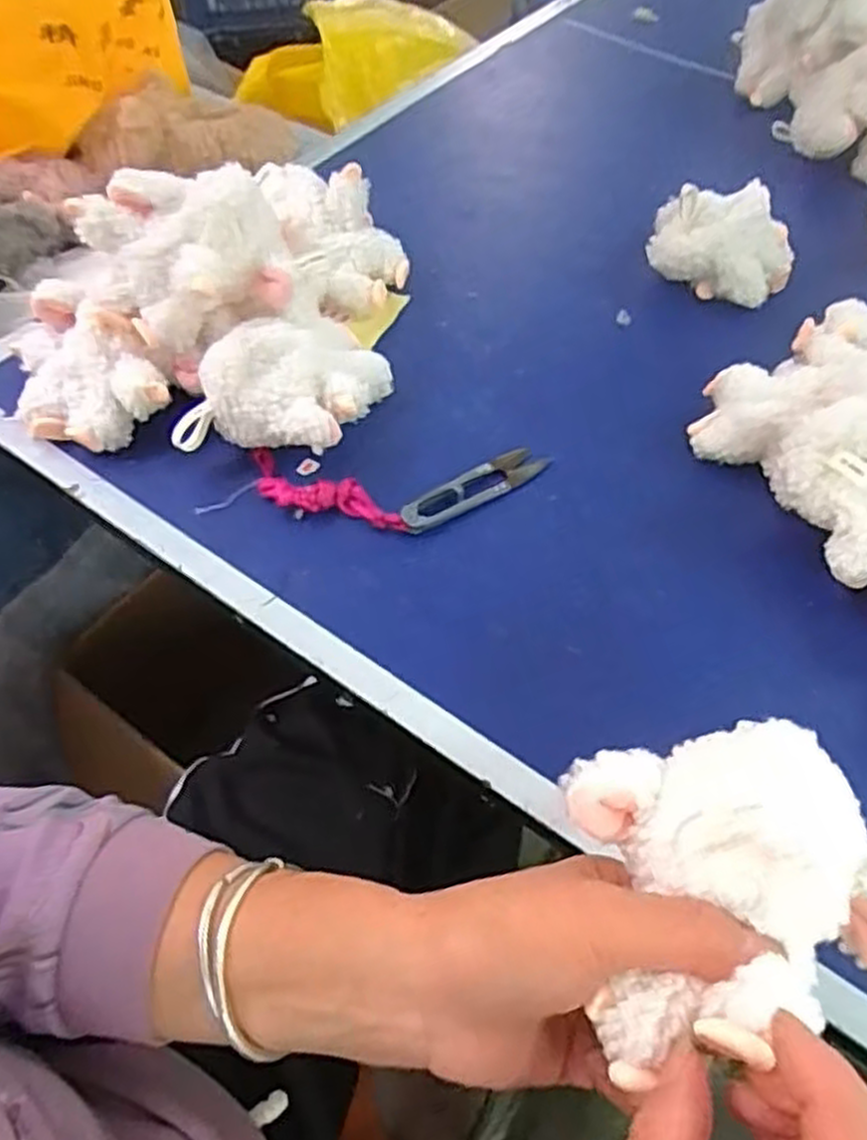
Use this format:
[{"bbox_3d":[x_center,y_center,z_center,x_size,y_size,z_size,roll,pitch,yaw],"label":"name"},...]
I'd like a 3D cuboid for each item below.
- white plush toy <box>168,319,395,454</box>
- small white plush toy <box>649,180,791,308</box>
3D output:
[{"bbox_3d":[-0.089,-0.109,0.475,0.109,0.067,0.086,7,55,3],"label":"white plush toy"},{"bbox_3d":[0.213,-0.243,0.585,0.106,0.067,0.078,27,59,16],"label":"small white plush toy"}]

